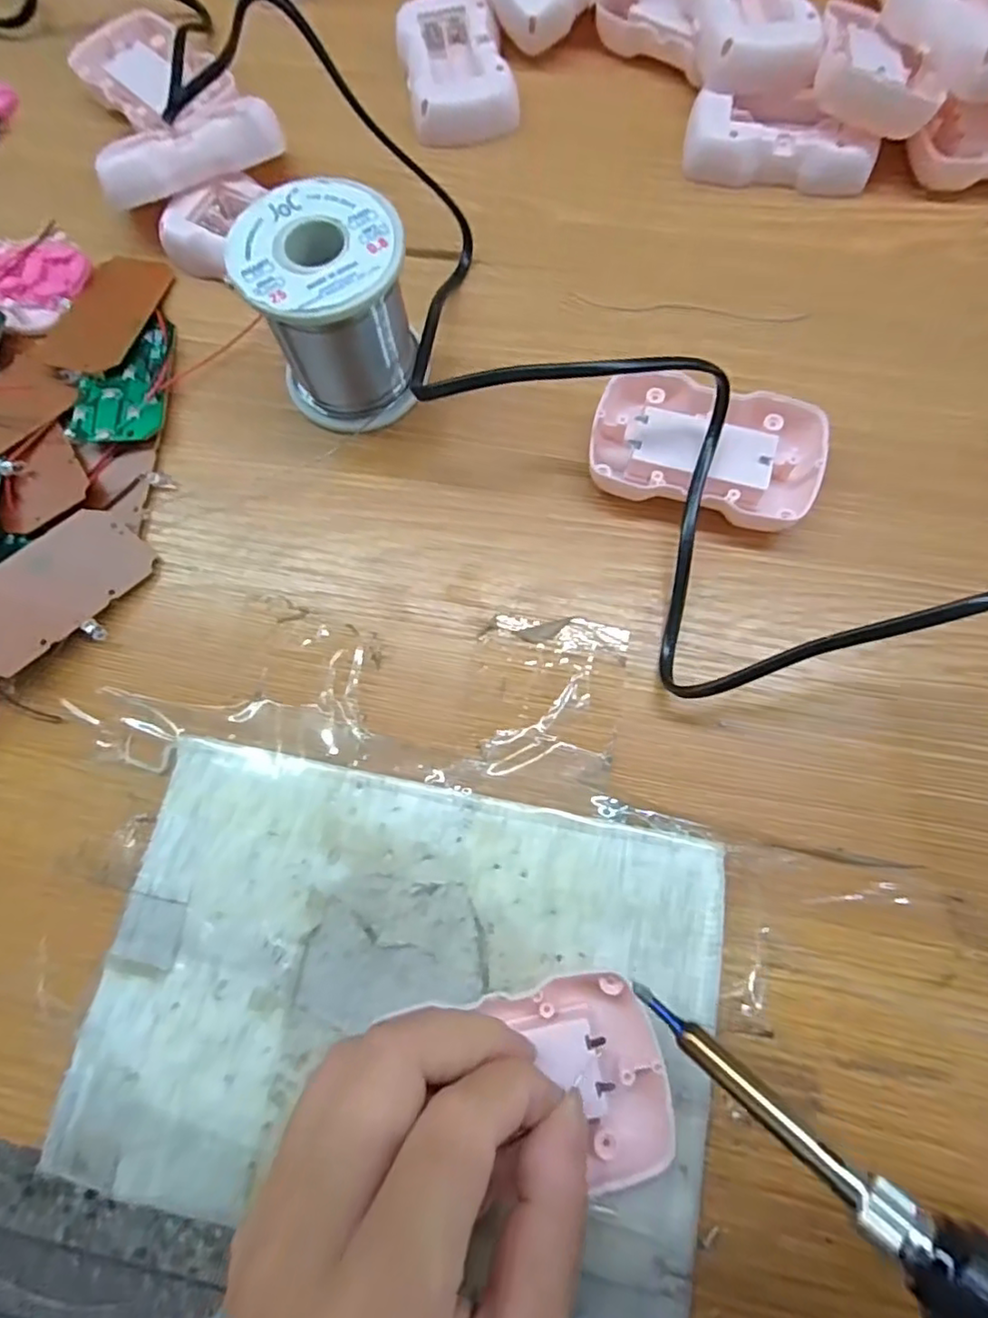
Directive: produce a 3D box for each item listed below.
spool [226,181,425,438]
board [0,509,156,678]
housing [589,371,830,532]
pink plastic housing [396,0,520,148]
[{"bbox_3d":[-0.062,-0.135,0.244,0.058,0.066,0.061,-1,74,2],"label":"spool"},{"bbox_3d":[-0.174,-0.027,0.239,0.073,0.005,0.038,-42,91,-17],"label":"board"},{"bbox_3d":[0.085,-0.083,0.247,0.089,0.023,0.054,19,76,7],"label":"housing"},{"bbox_3d":[-0.020,-0.300,0.311,0.051,0.018,0.085,-11,74,-1],"label":"pink plastic housing"}]

